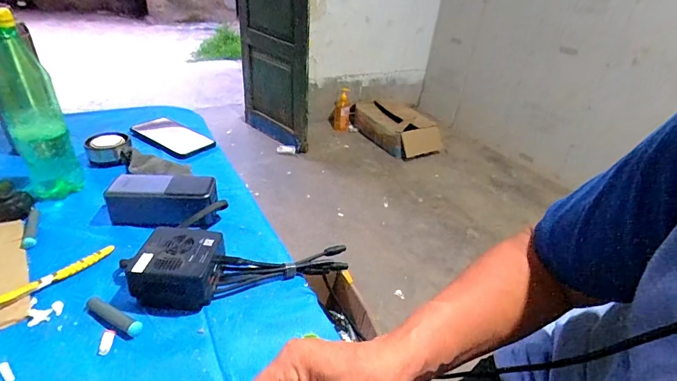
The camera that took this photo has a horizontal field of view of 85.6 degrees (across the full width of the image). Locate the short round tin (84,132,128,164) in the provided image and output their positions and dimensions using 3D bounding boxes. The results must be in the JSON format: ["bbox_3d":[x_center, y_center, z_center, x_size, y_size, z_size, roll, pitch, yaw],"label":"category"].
[{"bbox_3d":[-0.388,-0.068,0.616,0.058,0.043,0.063,-11,35,-24],"label":"short round tin"}]

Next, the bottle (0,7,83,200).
[{"bbox_3d":[-0.418,-0.110,0.498,0.063,0.246,0.075,-16,38,-31],"label":"bottle"}]

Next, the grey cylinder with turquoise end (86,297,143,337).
[{"bbox_3d":[-0.222,0.124,0.362,0.069,0.010,0.013,19,35,21],"label":"grey cylinder with turquoise end"}]

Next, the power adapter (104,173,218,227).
[{"bbox_3d":[-0.233,0.013,0.507,0.143,0.050,0.064,3,32,-4],"label":"power adapter"}]

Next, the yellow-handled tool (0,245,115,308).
[{"bbox_3d":[-0.325,0.104,0.372,0.020,0.013,0.185,23,36,26],"label":"yellow-handled tool"}]

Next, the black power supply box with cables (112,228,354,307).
[{"bbox_3d":[-0.107,0.088,0.433,0.251,0.063,0.082,5,30,-25],"label":"black power supply box with cables"}]

